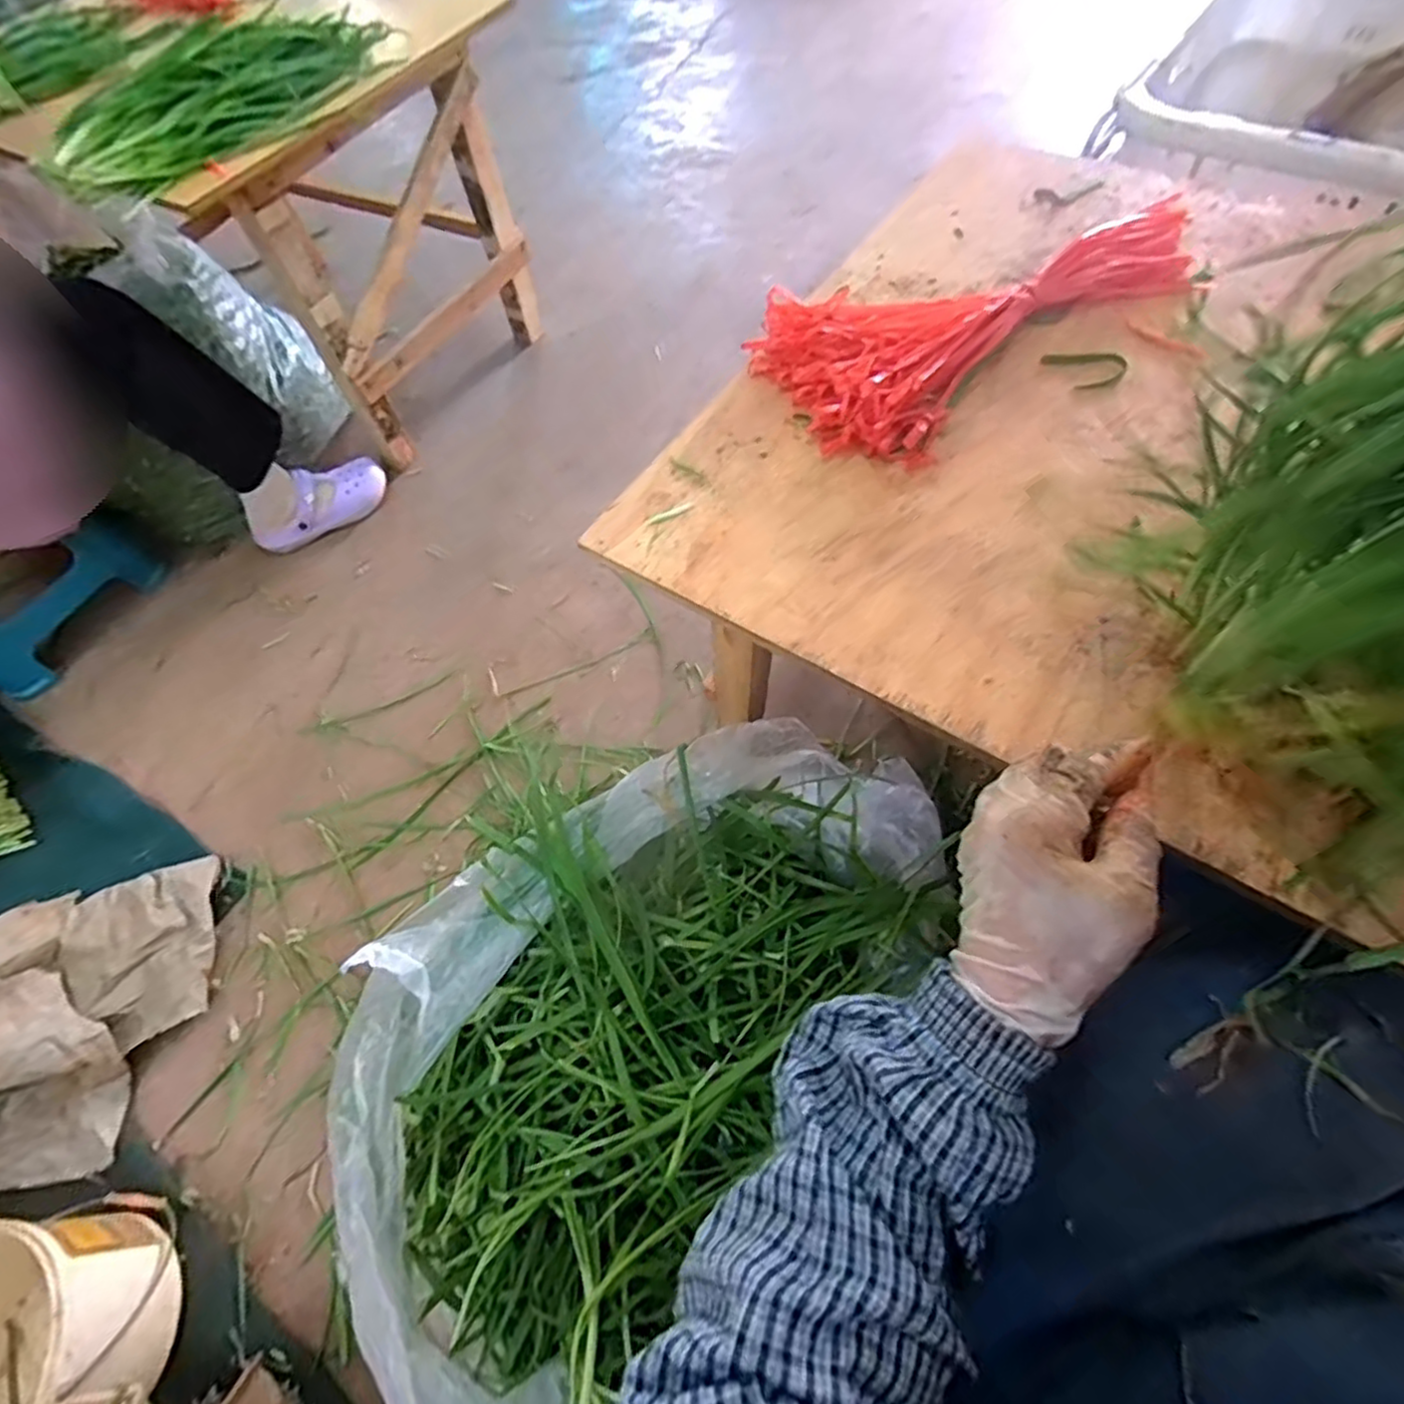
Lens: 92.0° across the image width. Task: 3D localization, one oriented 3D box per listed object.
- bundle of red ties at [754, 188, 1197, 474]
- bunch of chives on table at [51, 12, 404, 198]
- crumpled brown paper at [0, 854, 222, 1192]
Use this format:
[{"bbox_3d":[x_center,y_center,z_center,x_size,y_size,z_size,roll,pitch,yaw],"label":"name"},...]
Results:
[{"bbox_3d":[0.220,-0.313,0.529,0.377,0.039,0.186,-35,63,-13],"label":"bundle of red ties"},{"bbox_3d":[-0.626,-0.800,0.878,0.245,0.061,0.505,20,65,16],"label":"bunch of chives on table"},{"bbox_3d":[-0.746,0.335,0.741,0.250,0.173,0.366,-1,60,4],"label":"crumpled brown paper"}]

